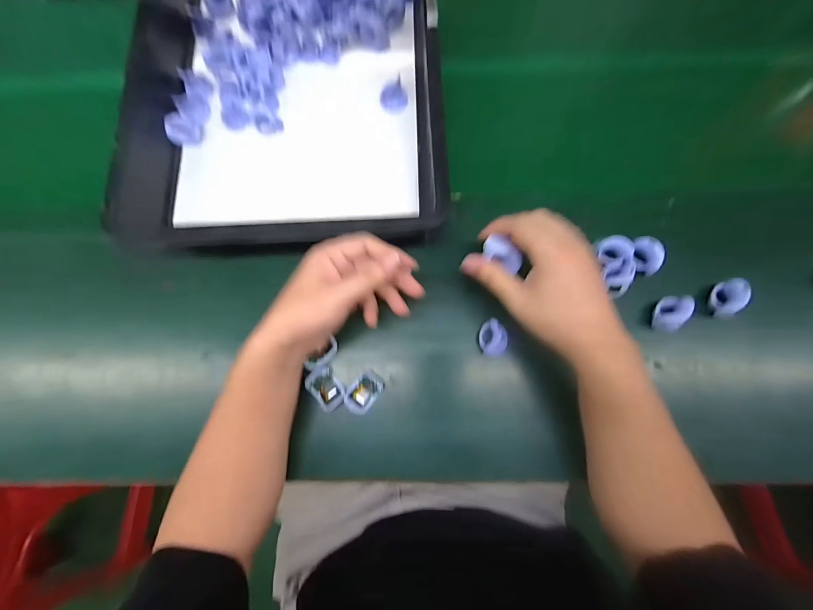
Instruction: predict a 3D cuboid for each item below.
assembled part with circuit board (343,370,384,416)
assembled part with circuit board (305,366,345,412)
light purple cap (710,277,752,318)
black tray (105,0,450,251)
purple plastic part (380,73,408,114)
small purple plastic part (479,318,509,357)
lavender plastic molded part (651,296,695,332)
[{"bbox_3d":[-0.046,0.096,0.376,0.029,0.014,0.047,40,81,9],"label":"assembled part with circuit board"},{"bbox_3d":[-0.090,0.093,0.378,0.031,0.014,0.045,-42,80,-7],"label":"assembled part with circuit board"},{"bbox_3d":[0.352,-0.007,0.374,0.023,0.034,0.038,-11,78,-1],"label":"light purple cap"},{"bbox_3d":[-0.155,-0.327,0.452,0.373,0.086,0.561,-5,78,0],"label":"black tray"},{"bbox_3d":[-0.015,-0.272,0.444,0.028,0.026,0.034,36,81,8],"label":"purple plastic part"},{"bbox_3d":[0.098,0.037,0.377,0.032,0.022,0.039,0,78,1],"label":"small purple plastic part"},{"bbox_3d":[0.290,0.008,0.373,0.027,0.027,0.040,12,78,4],"label":"lavender plastic molded part"}]

